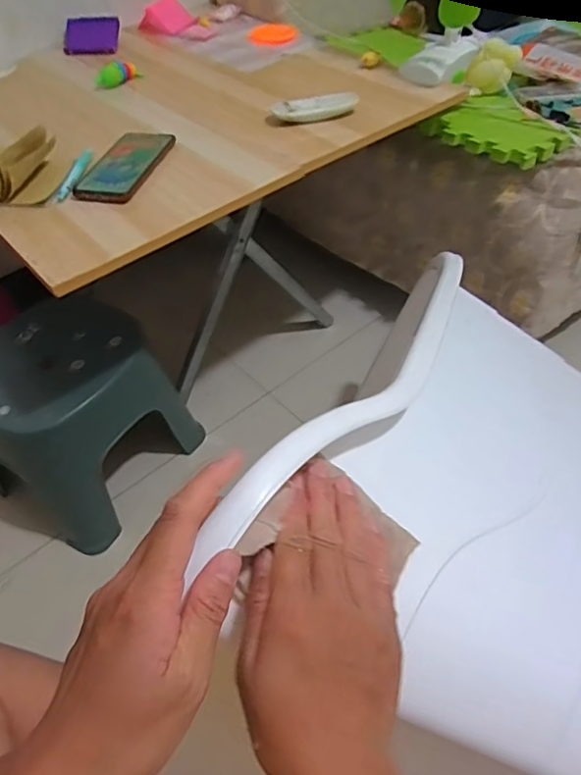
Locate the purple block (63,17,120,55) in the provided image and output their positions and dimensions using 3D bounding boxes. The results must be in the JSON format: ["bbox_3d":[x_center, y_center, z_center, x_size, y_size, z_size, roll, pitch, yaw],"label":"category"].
[{"bbox_3d":[-0.366,-0.649,1.015,0.105,0.017,0.072,-1,89,4],"label":"purple block"}]

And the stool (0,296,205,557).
[{"bbox_3d":[-0.357,0.055,0.905,0.237,0.278,0.254,21,53,19],"label":"stool"}]

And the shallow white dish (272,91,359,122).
[{"bbox_3d":[0.037,-0.395,0.775,0.123,0.021,0.027,-13,50,-9],"label":"shallow white dish"}]

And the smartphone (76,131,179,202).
[{"bbox_3d":[-0.212,-0.289,0.711,0.080,0.009,0.167,9,50,10],"label":"smartphone"}]

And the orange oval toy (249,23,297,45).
[{"bbox_3d":[-0.031,-0.665,1.033,0.086,0.012,0.084,-2,49,0],"label":"orange oval toy"}]

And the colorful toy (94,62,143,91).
[{"bbox_3d":[-0.281,-0.507,0.895,0.031,0.026,0.076,31,57,25],"label":"colorful toy"}]

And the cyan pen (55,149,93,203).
[{"bbox_3d":[-0.273,-0.272,0.699,0.015,0.012,0.114,3,49,4],"label":"cyan pen"}]

